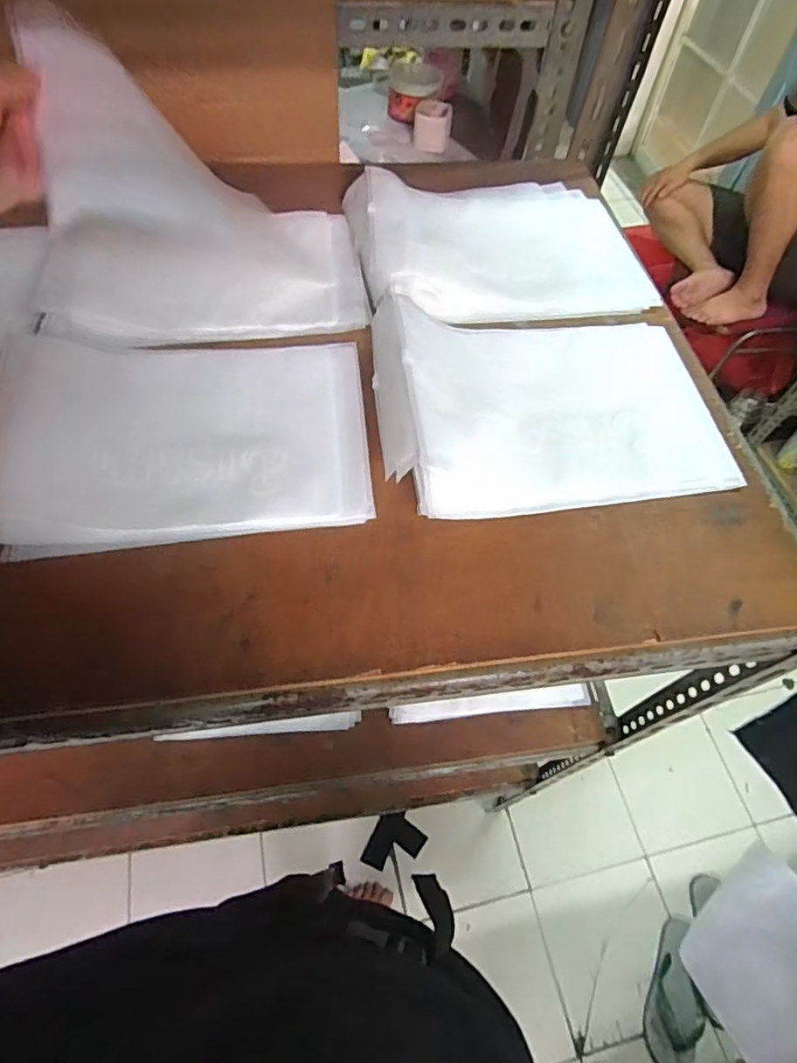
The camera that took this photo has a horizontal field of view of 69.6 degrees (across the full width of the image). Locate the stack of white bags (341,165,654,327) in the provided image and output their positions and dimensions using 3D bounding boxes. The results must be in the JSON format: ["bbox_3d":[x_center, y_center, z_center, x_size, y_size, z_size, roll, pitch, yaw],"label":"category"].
[{"bbox_3d":[0.099,-0.295,0.567,0.276,0.033,0.218,-10,60,-9],"label":"stack of white bags"}]

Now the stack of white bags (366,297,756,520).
[{"bbox_3d":[0.119,-0.108,0.448,0.268,0.046,0.187,-5,59,-6],"label":"stack of white bags"}]

